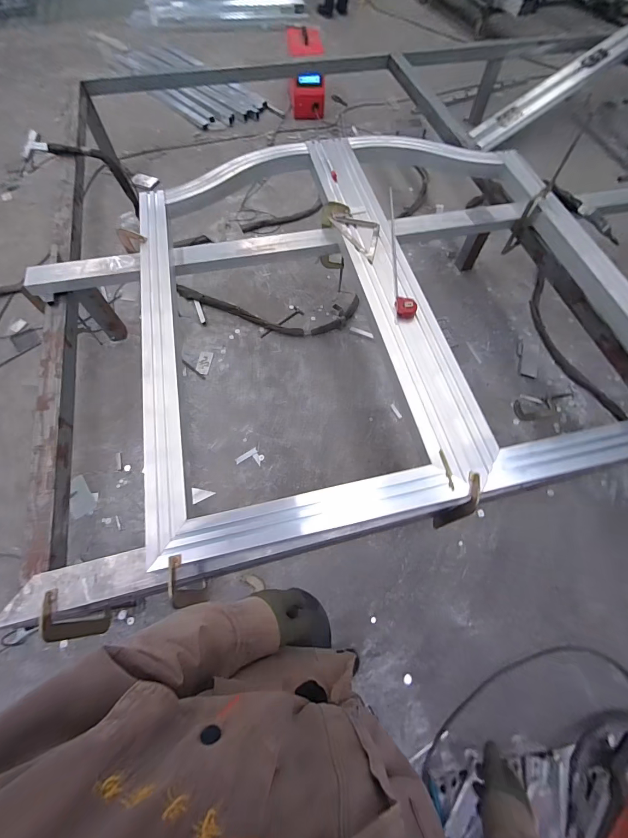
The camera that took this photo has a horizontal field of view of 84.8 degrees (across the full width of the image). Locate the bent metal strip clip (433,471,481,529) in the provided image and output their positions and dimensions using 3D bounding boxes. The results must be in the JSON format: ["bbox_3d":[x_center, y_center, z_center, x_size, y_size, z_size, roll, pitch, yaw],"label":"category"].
[{"bbox_3d":[0.409,0.252,1.009,0.031,0.279,0.099,16,65,7],"label":"bent metal strip clip"}]

